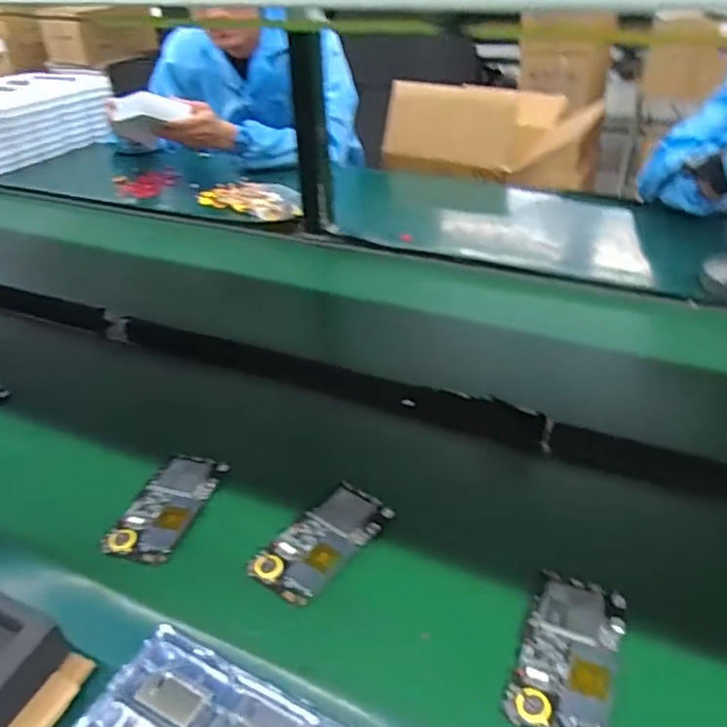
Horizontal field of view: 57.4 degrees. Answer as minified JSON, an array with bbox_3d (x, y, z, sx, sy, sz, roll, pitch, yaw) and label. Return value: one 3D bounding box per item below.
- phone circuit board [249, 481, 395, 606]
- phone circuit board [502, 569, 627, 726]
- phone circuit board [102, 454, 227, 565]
[{"bbox_3d":[-0.034,0.147,0.562,0.063,0.007,0.123,22,40,36],"label":"phone circuit board"},{"bbox_3d":[0.146,0.203,0.470,0.064,0.006,0.125,11,35,24],"label":"phone circuit board"},{"bbox_3d":[-0.177,0.129,0.604,0.061,0.006,0.121,7,33,17],"label":"phone circuit board"}]

